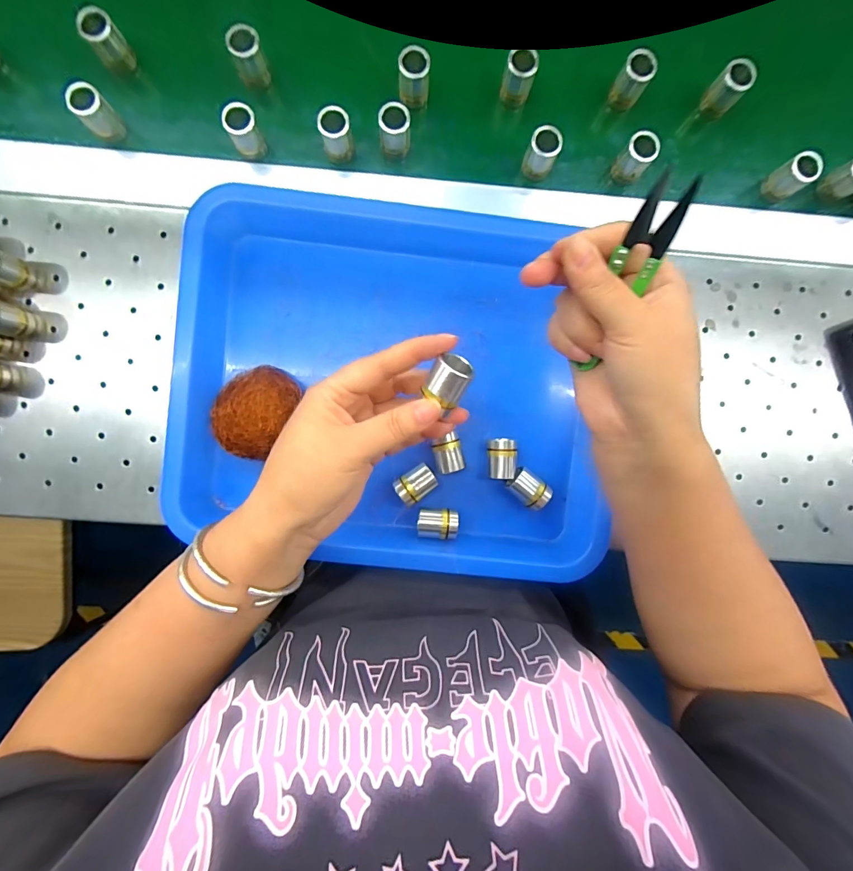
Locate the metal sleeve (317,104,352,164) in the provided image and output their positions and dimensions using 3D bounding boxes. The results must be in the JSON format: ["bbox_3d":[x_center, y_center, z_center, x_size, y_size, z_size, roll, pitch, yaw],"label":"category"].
[{"bbox_3d":[-0.067,-0.224,0.307,0.022,0.037,0.022,0,91,-2],"label":"metal sleeve"}]

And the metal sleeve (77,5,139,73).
[{"bbox_3d":[-0.236,-0.291,0.301,0.023,0.035,0.024,0,91,-2],"label":"metal sleeve"}]

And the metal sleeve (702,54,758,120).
[{"bbox_3d":[0.238,-0.274,0.322,0.023,0.034,0.021,0,91,-2],"label":"metal sleeve"}]

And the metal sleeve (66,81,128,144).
[{"bbox_3d":[-0.242,-0.237,0.299,0.022,0.032,0.018,-43,92,-1],"label":"metal sleeve"}]

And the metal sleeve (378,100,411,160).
[{"bbox_3d":[-0.024,-0.230,0.311,0.022,0.037,0.021,-6,91,-2],"label":"metal sleeve"}]

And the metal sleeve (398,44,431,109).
[{"bbox_3d":[-0.009,-0.272,0.312,0.022,0.037,0.020,4,91,-2],"label":"metal sleeve"}]

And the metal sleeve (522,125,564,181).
[{"bbox_3d":[0.088,-0.216,0.312,0.022,0.033,0.020,0,91,-2],"label":"metal sleeve"}]

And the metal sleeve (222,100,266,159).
[{"bbox_3d":[-0.135,-0.227,0.305,0.022,0.035,0.022,0,91,-2],"label":"metal sleeve"}]

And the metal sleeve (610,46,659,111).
[{"bbox_3d":[0.161,-0.277,0.318,0.022,0.035,0.018,29,90,-2],"label":"metal sleeve"}]

